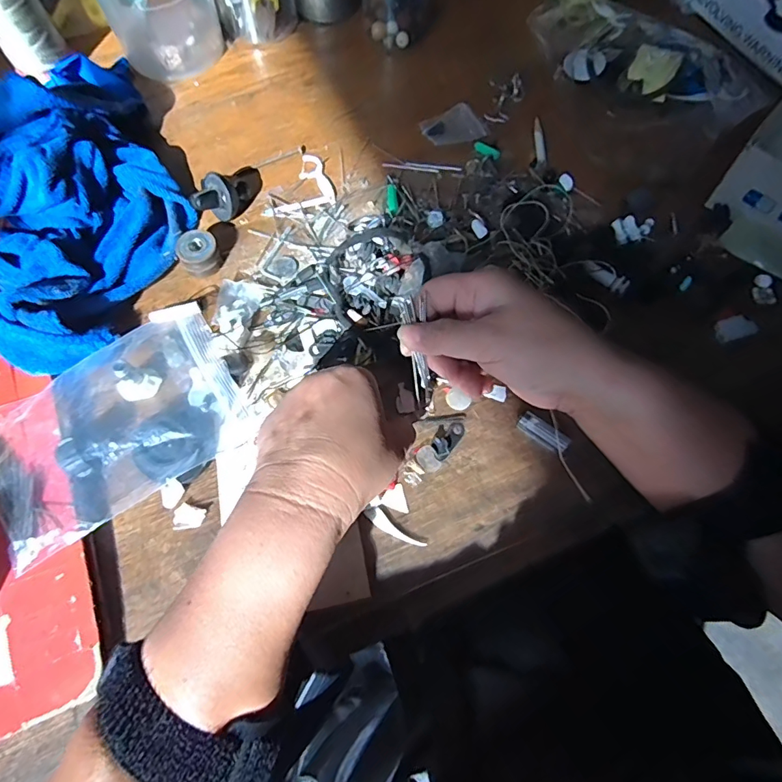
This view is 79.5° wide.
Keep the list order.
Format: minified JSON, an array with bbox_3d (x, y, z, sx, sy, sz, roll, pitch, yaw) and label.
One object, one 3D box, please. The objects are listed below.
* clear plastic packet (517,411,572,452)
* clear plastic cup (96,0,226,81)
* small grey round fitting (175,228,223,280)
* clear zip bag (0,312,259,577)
[{"bbox_3d":[0.098,0.027,0.305,0.033,0.013,0.011,38,72,14],"label":"clear plastic packet"},{"bbox_3d":[-0.213,-0.354,0.433,0.096,0.065,0.109,-23,69,-10],"label":"clear plastic cup"},{"bbox_3d":[-0.145,-0.104,0.356,0.029,0.021,0.027,0,67,0],"label":"small grey round fitting"},{"bbox_3d":[-0.174,0.018,0.297,0.151,0.015,0.110,-33,71,-13],"label":"clear zip bag"}]

